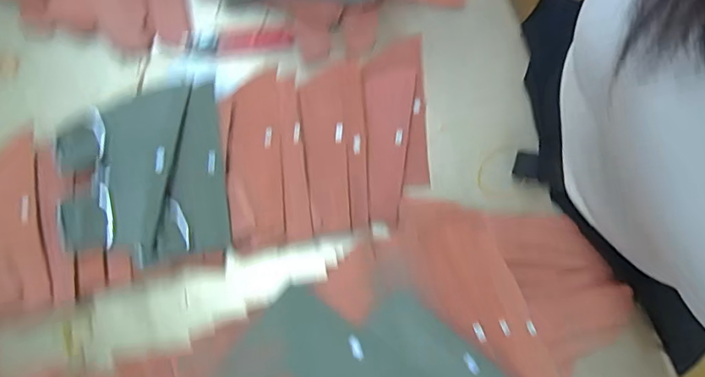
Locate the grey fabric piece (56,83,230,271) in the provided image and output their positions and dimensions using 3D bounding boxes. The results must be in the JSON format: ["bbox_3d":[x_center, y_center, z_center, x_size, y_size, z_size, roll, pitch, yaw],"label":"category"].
[{"bbox_3d":[-0.172,-0.014,0.401,0.124,0.023,0.140,-9,78,-3],"label":"grey fabric piece"}]

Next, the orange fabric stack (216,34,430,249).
[{"bbox_3d":[-0.019,-0.042,0.429,0.183,0.029,0.160,-9,78,-3],"label":"orange fabric stack"}]

